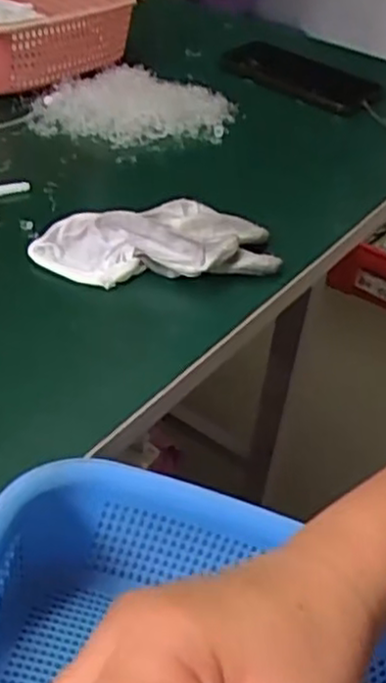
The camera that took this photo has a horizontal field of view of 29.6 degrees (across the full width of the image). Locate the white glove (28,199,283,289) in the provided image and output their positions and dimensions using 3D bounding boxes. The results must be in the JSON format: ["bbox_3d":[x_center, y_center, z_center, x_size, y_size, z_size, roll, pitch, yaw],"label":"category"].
[{"bbox_3d":[-0.025,-0.065,0.481,0.158,0.038,0.067,-1,40,-7],"label":"white glove"}]

